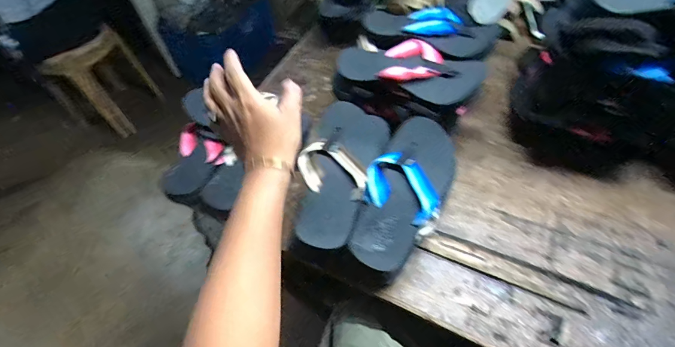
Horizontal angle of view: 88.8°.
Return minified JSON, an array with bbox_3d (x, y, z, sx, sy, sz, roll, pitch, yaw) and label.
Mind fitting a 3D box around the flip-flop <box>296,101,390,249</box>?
[{"bbox_3d":[-0.001,-0.005,0.506,0.106,0.041,0.233,14,57,14],"label":"flip-flop"}]

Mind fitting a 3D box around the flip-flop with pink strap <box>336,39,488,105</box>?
[{"bbox_3d":[0.115,-0.167,0.562,0.251,0.049,0.104,11,56,12],"label":"flip-flop with pink strap"}]

